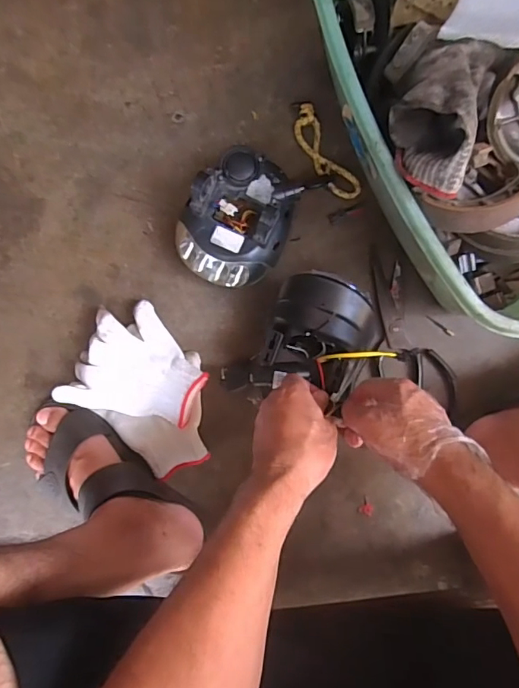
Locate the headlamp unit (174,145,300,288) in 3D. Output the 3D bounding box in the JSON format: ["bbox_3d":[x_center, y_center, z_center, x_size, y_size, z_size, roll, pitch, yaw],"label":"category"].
[{"bbox_3d":[-0.023,-0.134,0.517,0.109,0.094,0.144,38,93,4],"label":"headlamp unit"}]

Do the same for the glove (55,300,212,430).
[{"bbox_3d":[-0.133,0.028,0.544,0.142,0.053,0.131,25,92,6],"label":"glove"}]

